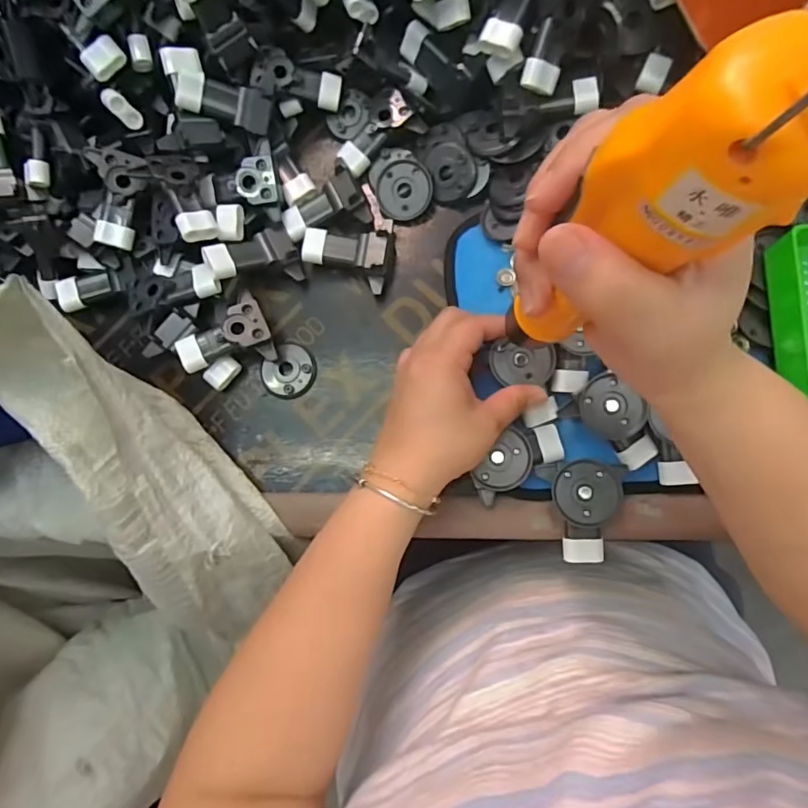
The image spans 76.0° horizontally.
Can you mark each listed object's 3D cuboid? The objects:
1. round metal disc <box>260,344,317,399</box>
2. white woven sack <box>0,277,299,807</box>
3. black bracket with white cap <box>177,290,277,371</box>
[{"bbox_3d":[-0.086,-0.025,0.388,0.042,0.004,0.041,-1,84,5],"label":"round metal disc"},{"bbox_3d":[-0.306,0.167,0.431,0.304,0.320,0.453,37,88,7],"label":"white woven sack"},{"bbox_3d":[-0.130,-0.053,0.379,0.065,0.023,0.051,-12,83,3],"label":"black bracket with white cap"}]

